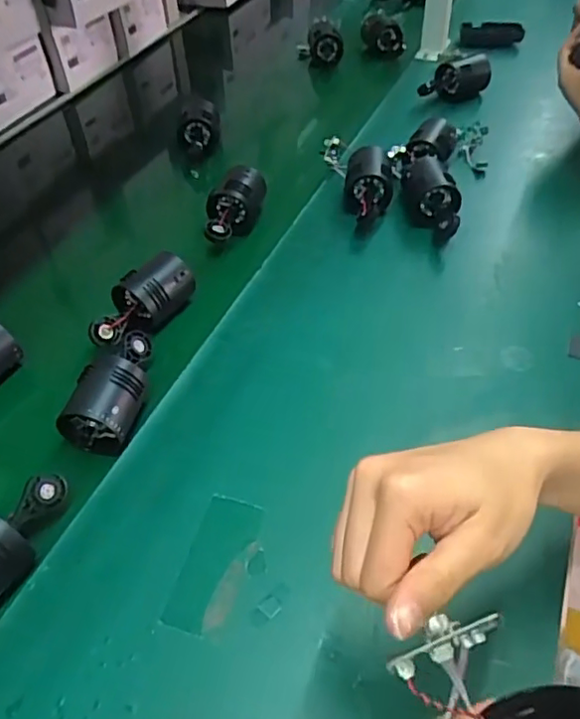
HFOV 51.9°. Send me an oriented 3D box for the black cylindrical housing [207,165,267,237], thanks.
[{"bbox_3d":[-0.060,-0.191,0.705,0.050,0.046,0.070,11,48,13],"label":"black cylindrical housing"}]

